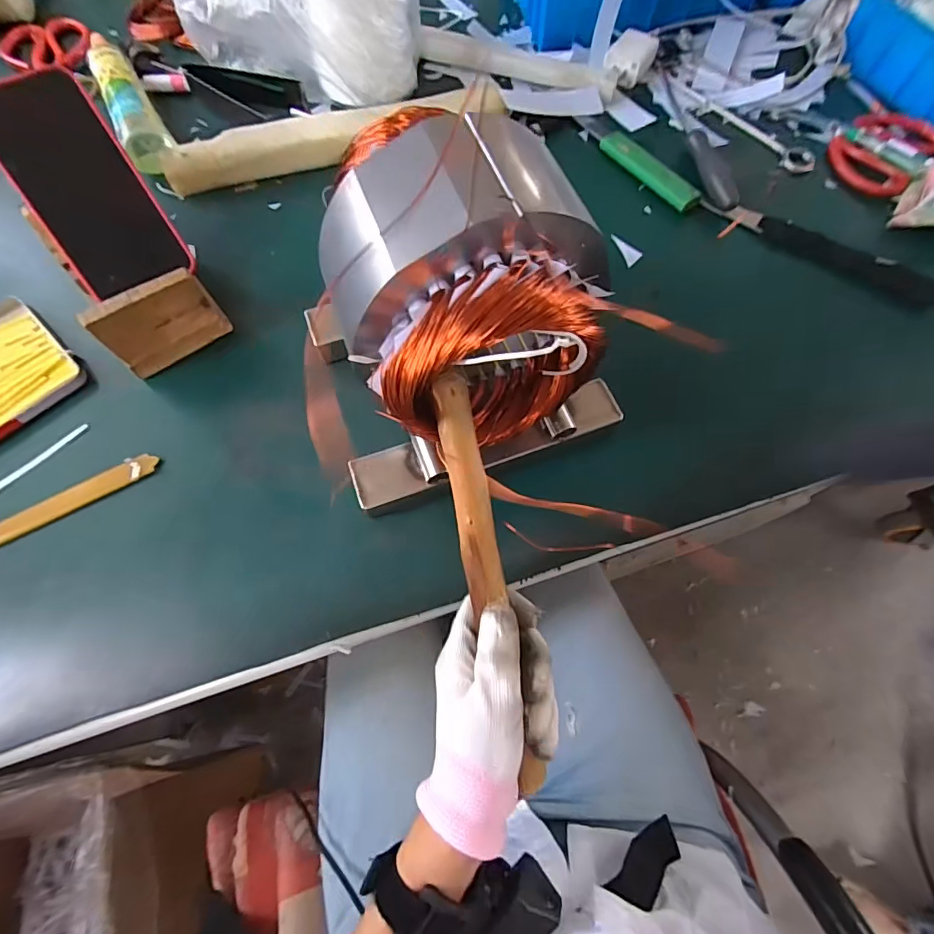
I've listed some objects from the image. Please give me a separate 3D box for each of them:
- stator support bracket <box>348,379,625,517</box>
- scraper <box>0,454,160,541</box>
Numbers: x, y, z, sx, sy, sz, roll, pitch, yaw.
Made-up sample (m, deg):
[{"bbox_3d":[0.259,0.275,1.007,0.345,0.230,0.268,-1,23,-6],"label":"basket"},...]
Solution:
[{"bbox_3d":[0.014,-0.014,0.348,0.192,0.047,0.047,-18,68,-7],"label":"stator support bracket"},{"bbox_3d":[-0.324,0.043,0.339,0.207,0.011,0.019,-30,70,-12],"label":"scraper"}]

